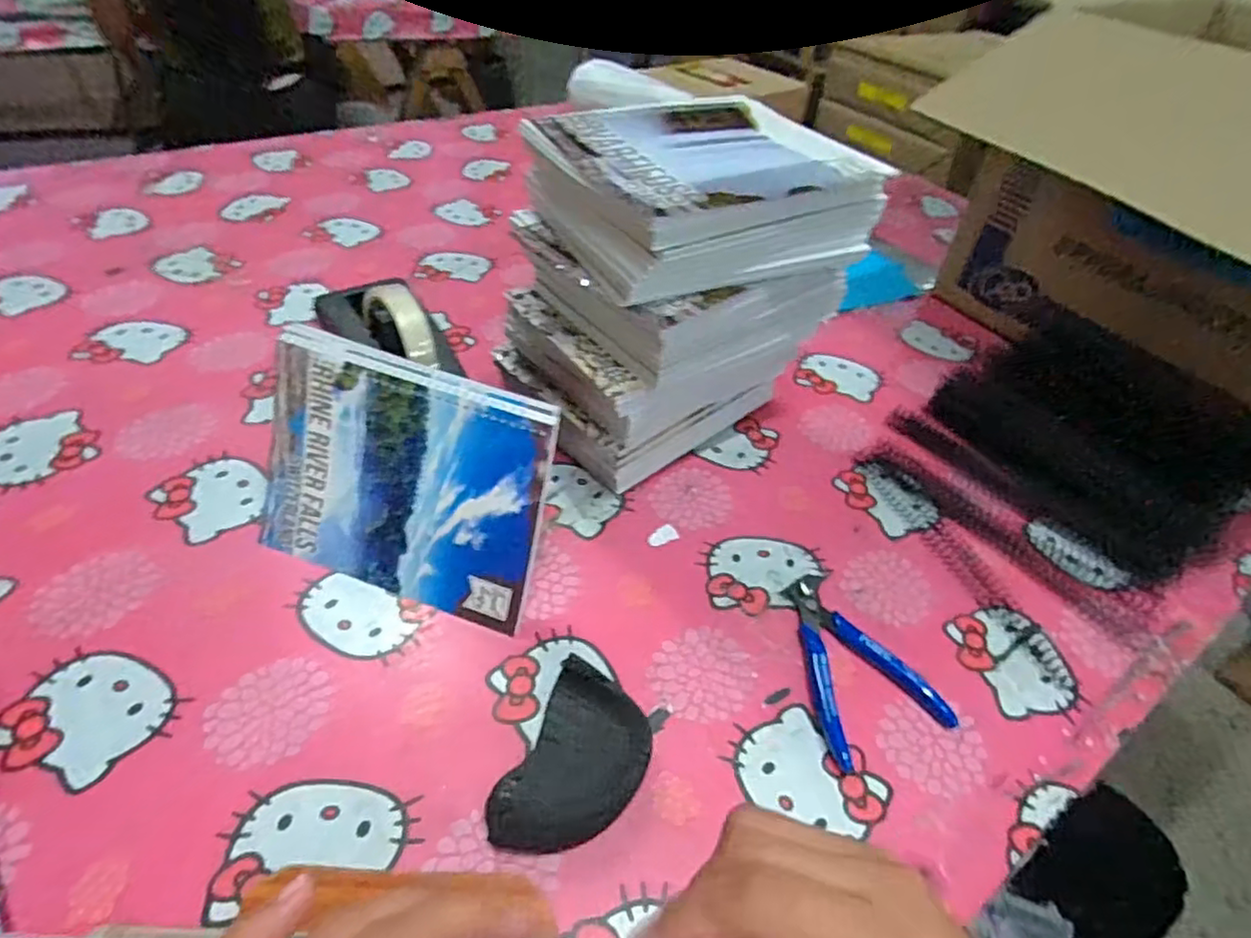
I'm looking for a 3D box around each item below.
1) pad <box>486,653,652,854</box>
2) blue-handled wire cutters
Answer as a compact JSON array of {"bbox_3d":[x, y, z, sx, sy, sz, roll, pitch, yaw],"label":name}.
[{"bbox_3d":[-0.026,0.163,0.366,0.065,0.024,0.099,21,46,14],"label":"pad"},{"bbox_3d":[0.152,0.122,0.437,0.084,0.013,0.131,-4,45,-11],"label":"blue-handled wire cutters"}]

